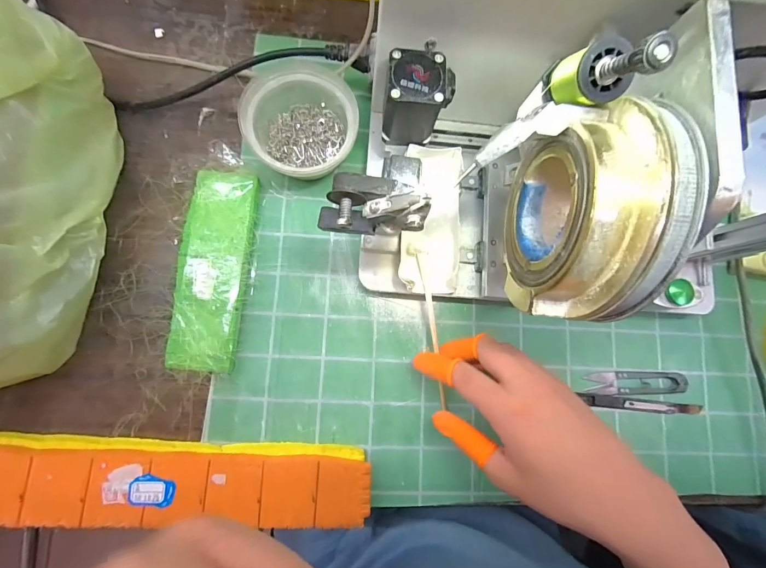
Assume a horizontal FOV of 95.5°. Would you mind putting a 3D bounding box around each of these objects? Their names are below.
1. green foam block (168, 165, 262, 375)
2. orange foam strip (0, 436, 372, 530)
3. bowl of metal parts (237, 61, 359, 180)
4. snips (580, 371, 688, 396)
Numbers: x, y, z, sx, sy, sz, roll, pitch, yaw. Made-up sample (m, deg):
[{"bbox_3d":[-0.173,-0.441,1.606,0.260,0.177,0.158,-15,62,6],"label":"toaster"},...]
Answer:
[{"bbox_3d":[-0.152,-0.014,0.314,0.058,0.015,0.178,5,83,-3],"label":"green foam block"},{"bbox_3d":[-0.184,0.161,0.283,0.340,0.030,0.058,4,83,-4],"label":"orange foam strip"},{"bbox_3d":[-0.073,-0.141,0.321,0.095,0.053,0.101,0,83,-4],"label":"bowl of metal parts"},{"bbox_3d":[0.249,0.097,0.341,0.102,0.007,0.022,1,83,-4],"label":"snips"}]

